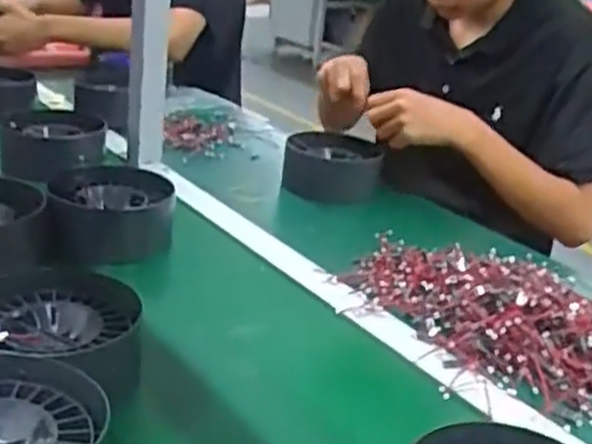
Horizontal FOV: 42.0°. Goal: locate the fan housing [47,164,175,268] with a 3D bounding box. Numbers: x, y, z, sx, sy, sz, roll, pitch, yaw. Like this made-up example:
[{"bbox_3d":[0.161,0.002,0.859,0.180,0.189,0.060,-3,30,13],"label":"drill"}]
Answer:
[{"bbox_3d":[-0.224,-0.013,0.924,0.141,0.086,0.145,0,23,-16],"label":"fan housing"}]

